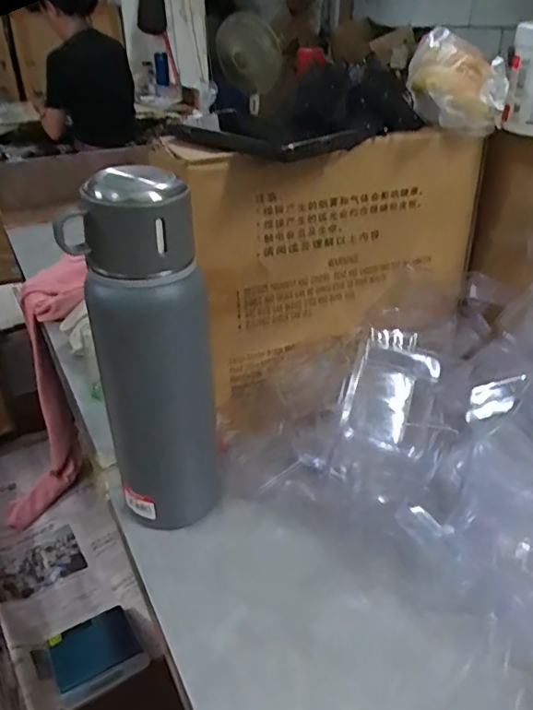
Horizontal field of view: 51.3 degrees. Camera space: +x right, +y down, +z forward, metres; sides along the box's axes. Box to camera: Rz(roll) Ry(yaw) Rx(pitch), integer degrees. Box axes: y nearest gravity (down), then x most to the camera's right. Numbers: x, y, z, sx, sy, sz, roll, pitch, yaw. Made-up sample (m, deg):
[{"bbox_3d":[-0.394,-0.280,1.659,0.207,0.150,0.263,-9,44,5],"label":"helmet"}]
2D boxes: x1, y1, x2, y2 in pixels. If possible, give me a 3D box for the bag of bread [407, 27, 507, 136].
[{"bbox_3d":[0.155,-0.221,0.455,0.080,0.067,0.098,8,33,13],"label":"bag of bread"}]

